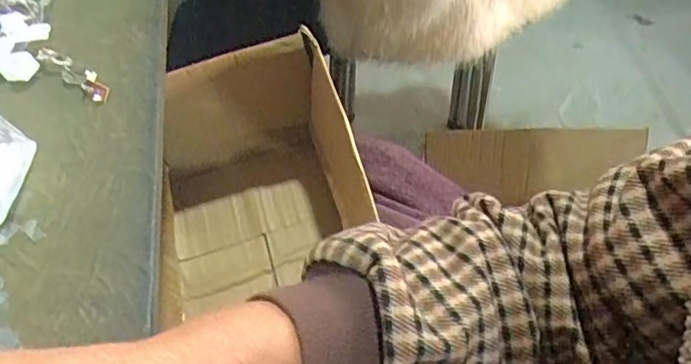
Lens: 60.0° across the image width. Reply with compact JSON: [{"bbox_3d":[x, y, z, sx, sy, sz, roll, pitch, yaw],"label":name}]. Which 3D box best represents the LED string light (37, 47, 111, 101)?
[{"bbox_3d":[-0.199,-0.080,0.442,0.079,0.007,0.017,32,55,26],"label":"LED string light"}]

